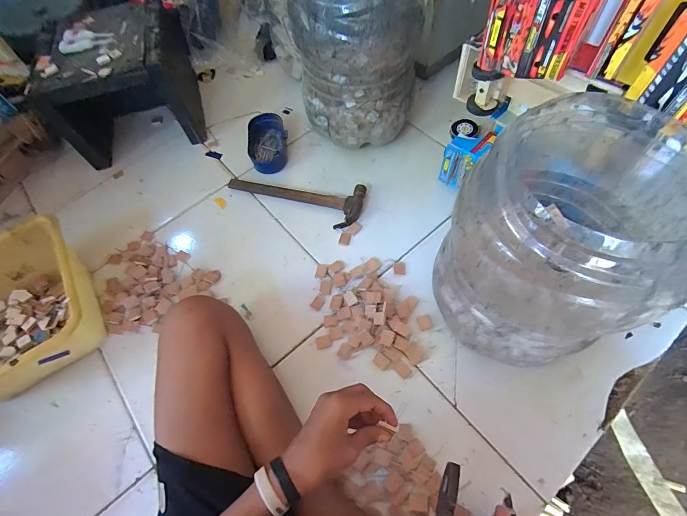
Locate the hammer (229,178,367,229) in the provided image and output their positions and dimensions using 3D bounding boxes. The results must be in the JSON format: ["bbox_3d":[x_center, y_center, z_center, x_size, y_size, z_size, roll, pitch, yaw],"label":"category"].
[{"bbox_3d":[-0.104,-0.142,0.726,0.297,0.032,0.106,18,65,12],"label":"hammer"}]

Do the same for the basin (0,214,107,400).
[{"bbox_3d":[-0.568,0.099,0.586,0.287,0.117,0.267,-34,66,-13],"label":"basin"}]

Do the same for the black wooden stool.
[{"bbox_3d":[-0.503,-0.405,0.795,0.302,0.203,0.284,-17,63,-5],"label":"black wooden stool"}]

